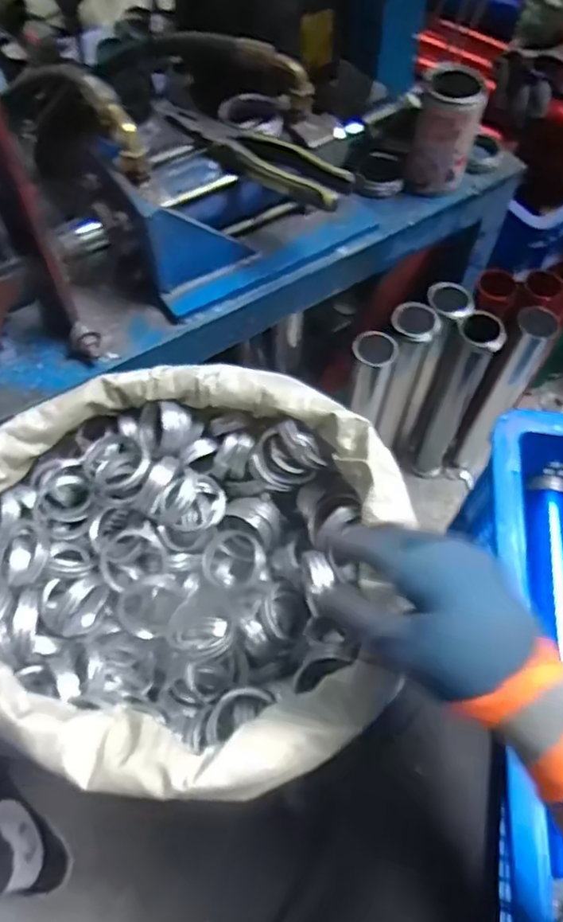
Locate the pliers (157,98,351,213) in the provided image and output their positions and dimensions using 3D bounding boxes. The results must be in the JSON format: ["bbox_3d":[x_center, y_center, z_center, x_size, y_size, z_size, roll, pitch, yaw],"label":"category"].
[{"bbox_3d":[-0.030,-0.291,0.598,0.207,0.030,0.048,31,65,17],"label":"pliers"}]

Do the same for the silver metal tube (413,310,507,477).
[{"bbox_3d":[0.264,-0.081,0.970,0.056,0.350,0.062,25,64,14],"label":"silver metal tube"}]

